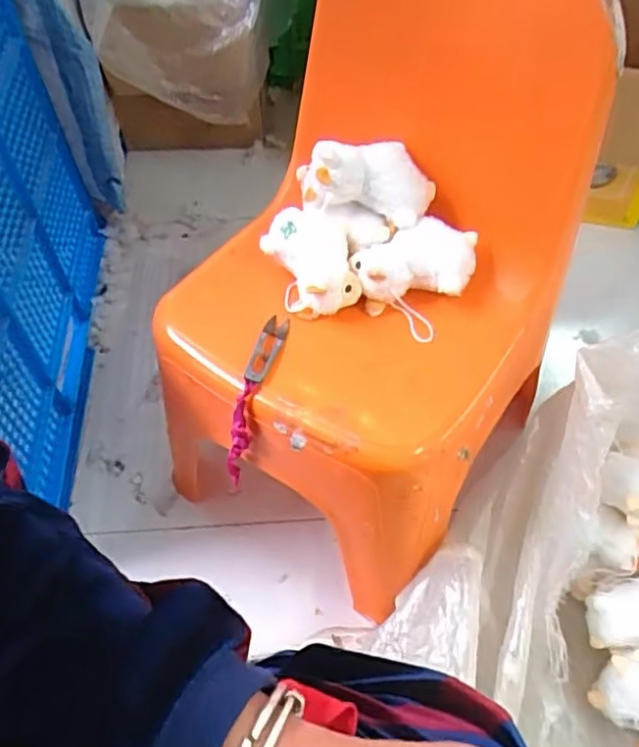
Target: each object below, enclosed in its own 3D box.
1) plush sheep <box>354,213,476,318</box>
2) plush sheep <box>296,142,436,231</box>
[{"bbox_3d":[0.096,-0.112,0.667,0.124,0.059,0.063,-7,54,-4],"label":"plush sheep"},{"bbox_3d":[0.044,-0.200,0.667,0.147,0.062,0.057,11,55,9],"label":"plush sheep"}]

